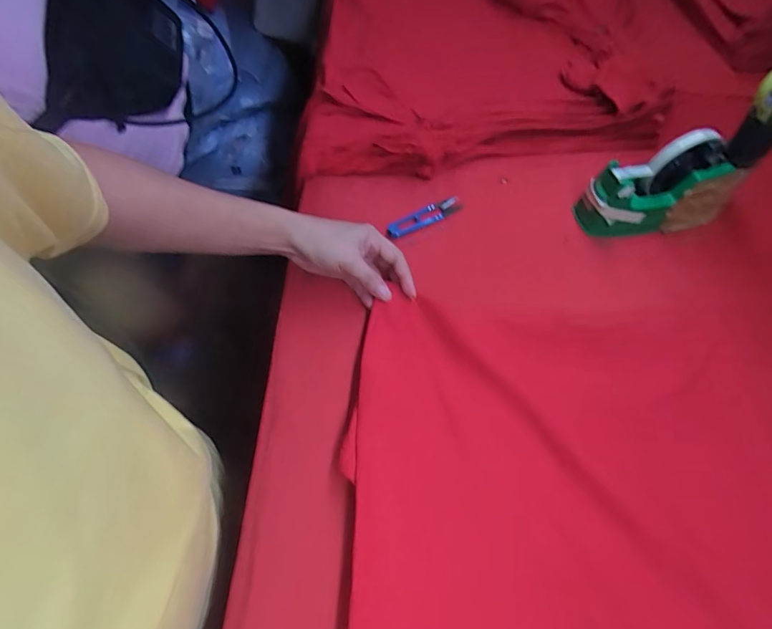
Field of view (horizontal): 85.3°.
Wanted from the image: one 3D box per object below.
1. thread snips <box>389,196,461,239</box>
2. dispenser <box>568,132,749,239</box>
[{"bbox_3d":[0.045,-0.118,0.497,0.099,0.014,0.023,-25,67,-17],"label":"thread snips"},{"bbox_3d":[0.309,-0.143,0.462,0.164,0.092,0.055,-8,60,-4],"label":"dispenser"}]

